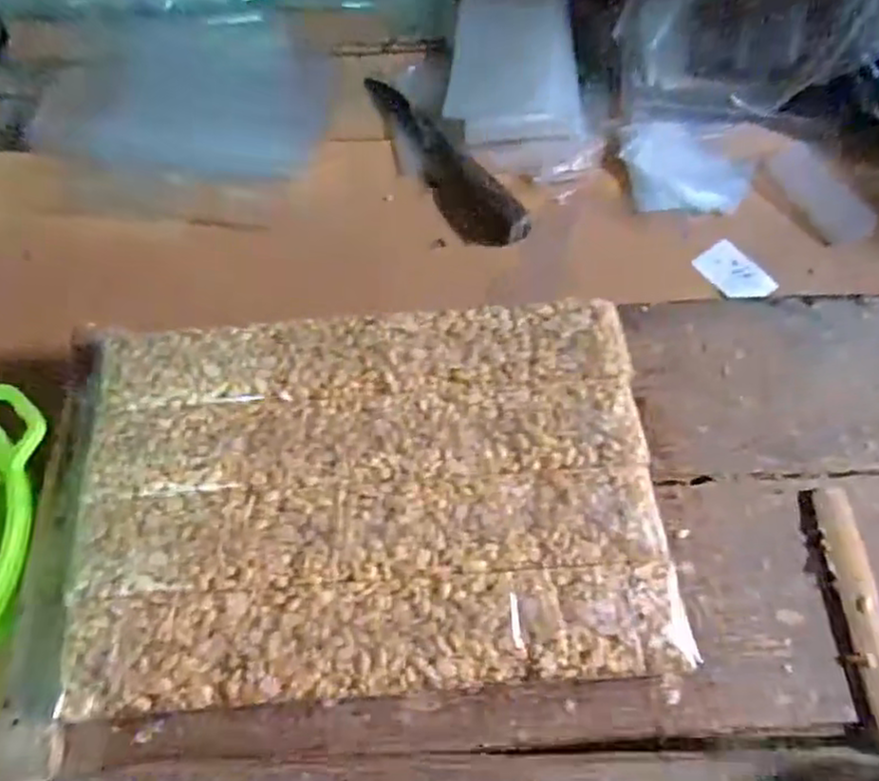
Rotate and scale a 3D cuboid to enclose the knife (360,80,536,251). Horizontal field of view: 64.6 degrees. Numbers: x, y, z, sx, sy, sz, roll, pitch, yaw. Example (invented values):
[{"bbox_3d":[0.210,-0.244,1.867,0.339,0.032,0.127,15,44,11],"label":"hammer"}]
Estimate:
[{"bbox_3d":[-0.004,-0.226,0.659,0.051,0.034,0.244,-31,71,-10],"label":"knife"}]

